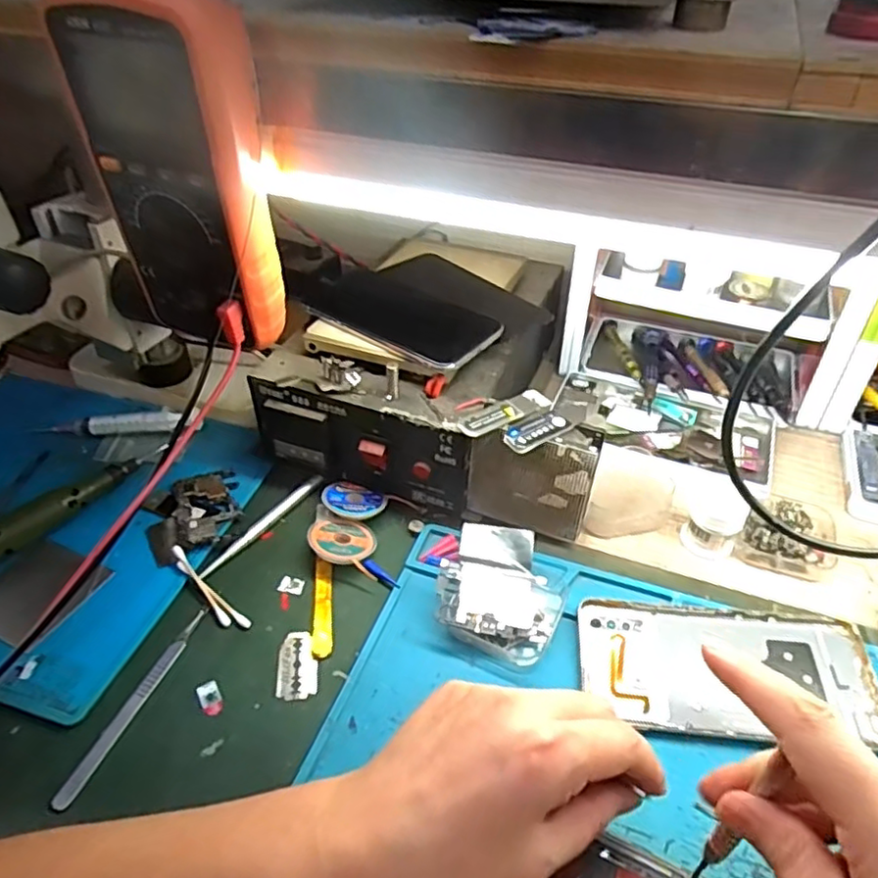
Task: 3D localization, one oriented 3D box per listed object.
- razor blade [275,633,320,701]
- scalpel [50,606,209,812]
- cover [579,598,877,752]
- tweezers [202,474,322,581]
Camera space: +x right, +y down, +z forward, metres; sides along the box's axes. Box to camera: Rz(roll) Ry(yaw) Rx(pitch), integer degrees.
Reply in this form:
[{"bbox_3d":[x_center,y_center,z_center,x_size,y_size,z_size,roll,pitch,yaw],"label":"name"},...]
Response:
[{"bbox_3d":[-0.082,0.132,0.377,0.023,0.004,0.042,4,40,-11],"label":"razor blade"},{"bbox_3d":[-0.169,0.144,0.360,0.010,0.007,0.120,13,43,14],"label":"scalpel"},{"bbox_3d":[0.163,0.129,0.365,0.160,0.012,0.075,3,47,4],"label":"cover"},{"bbox_3d":[-0.123,0.058,0.450,0.012,0.008,0.106,28,48,28],"label":"tweezers"}]

